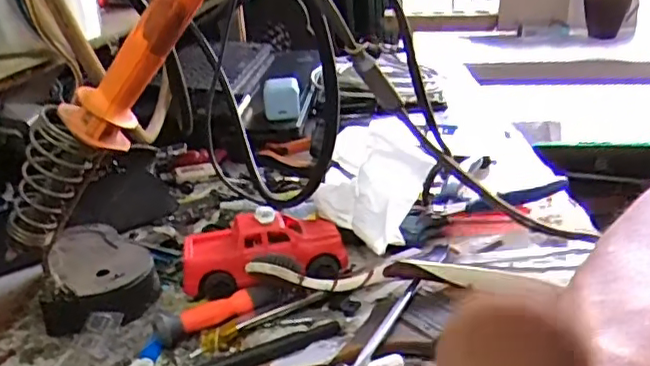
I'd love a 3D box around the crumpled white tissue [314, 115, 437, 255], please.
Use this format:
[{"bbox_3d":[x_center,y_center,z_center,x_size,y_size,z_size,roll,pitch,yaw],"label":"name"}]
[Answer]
[{"bbox_3d":[0.031,0.001,0.380,0.072,0.066,0.072,-6,23,-5],"label":"crumpled white tissue"}]

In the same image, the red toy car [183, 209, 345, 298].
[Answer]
[{"bbox_3d":[-0.036,0.040,0.358,0.092,0.035,0.046,-7,24,-7],"label":"red toy car"}]

